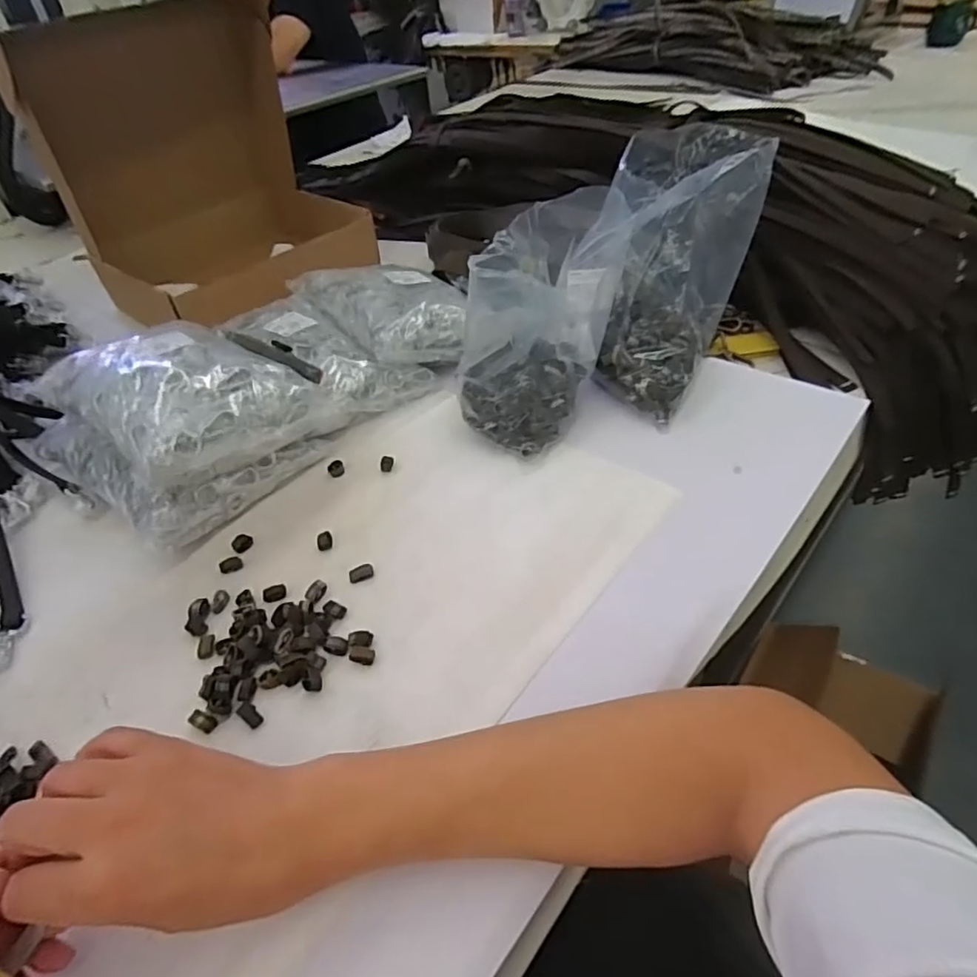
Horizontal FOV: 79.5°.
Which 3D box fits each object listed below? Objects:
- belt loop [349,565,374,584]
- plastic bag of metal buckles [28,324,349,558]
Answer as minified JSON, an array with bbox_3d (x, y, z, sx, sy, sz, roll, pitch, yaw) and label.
[{"bbox_3d":[-0.105,0.070,0.485,0.020,0.008,0.011,-23,48,-15],"label":"belt loop"},{"bbox_3d":[-0.298,-0.077,0.569,0.251,0.124,0.208,26,54,28],"label":"plastic bag of metal buckles"}]

